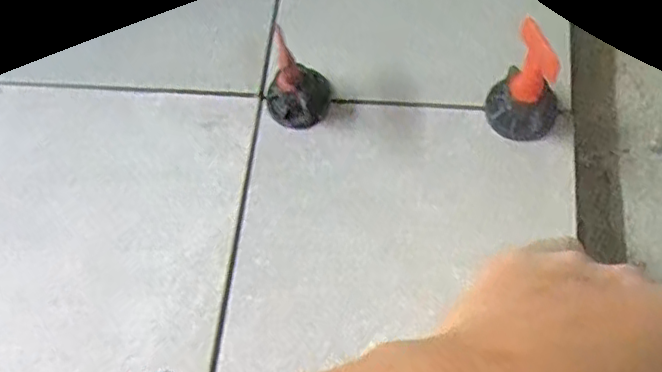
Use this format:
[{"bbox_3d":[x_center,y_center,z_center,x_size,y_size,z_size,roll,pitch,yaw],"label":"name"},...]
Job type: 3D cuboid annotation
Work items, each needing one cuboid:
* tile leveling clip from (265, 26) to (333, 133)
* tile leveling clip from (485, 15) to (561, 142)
[{"bbox_3d":[-0.015,-0.047,0.297,0.031,0.025,0.045,8,-21,-2],"label":"tile leveling clip"},{"bbox_3d":[0.085,-0.045,0.282,0.031,0.031,0.047,1,-22,17],"label":"tile leveling clip"}]

